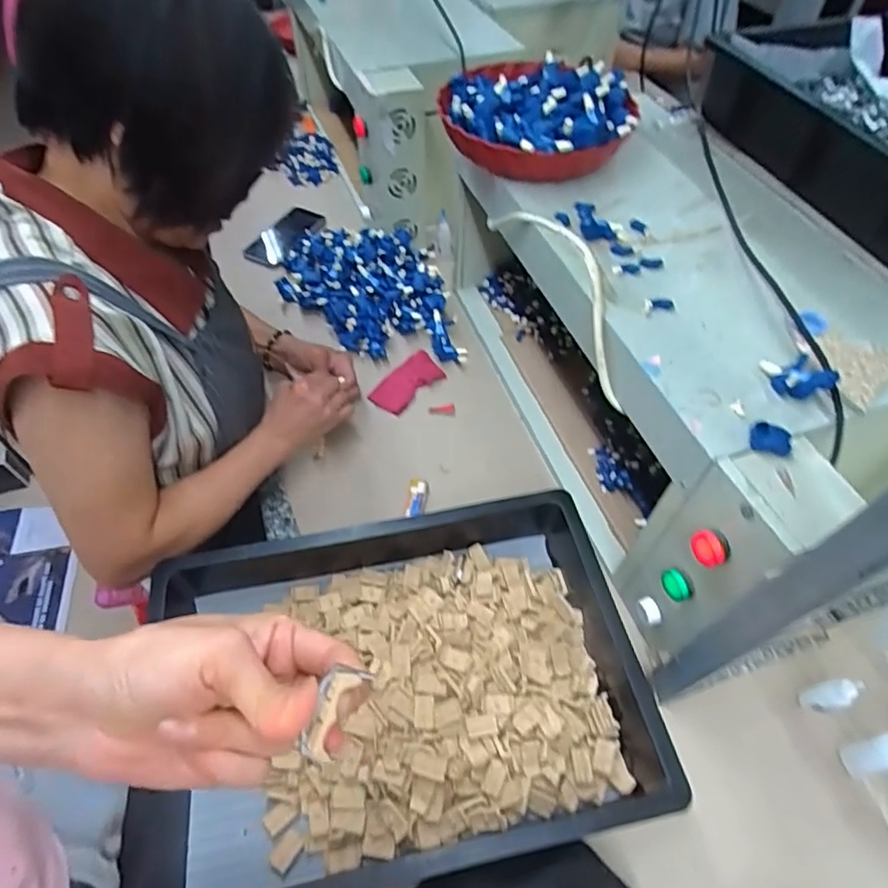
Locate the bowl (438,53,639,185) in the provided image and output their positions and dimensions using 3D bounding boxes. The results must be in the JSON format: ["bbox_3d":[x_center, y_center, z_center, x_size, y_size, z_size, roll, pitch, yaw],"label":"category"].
[{"bbox_3d":[0.110,-0.404,0.686,0.225,0.065,0.246,-1,52,-5],"label":"bowl"}]

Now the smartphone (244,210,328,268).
[{"bbox_3d":[-0.292,-0.392,1.053,0.086,0.016,0.170,22,54,13],"label":"smartphone"}]

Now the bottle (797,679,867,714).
[{"bbox_3d":[0.378,0.245,0.549,0.019,0.071,0.025,-15,55,-15],"label":"bottle"}]

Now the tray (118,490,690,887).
[{"bbox_3d":[-0.046,0.232,0.545,0.461,0.101,0.301,-8,53,-10],"label":"tray"}]

